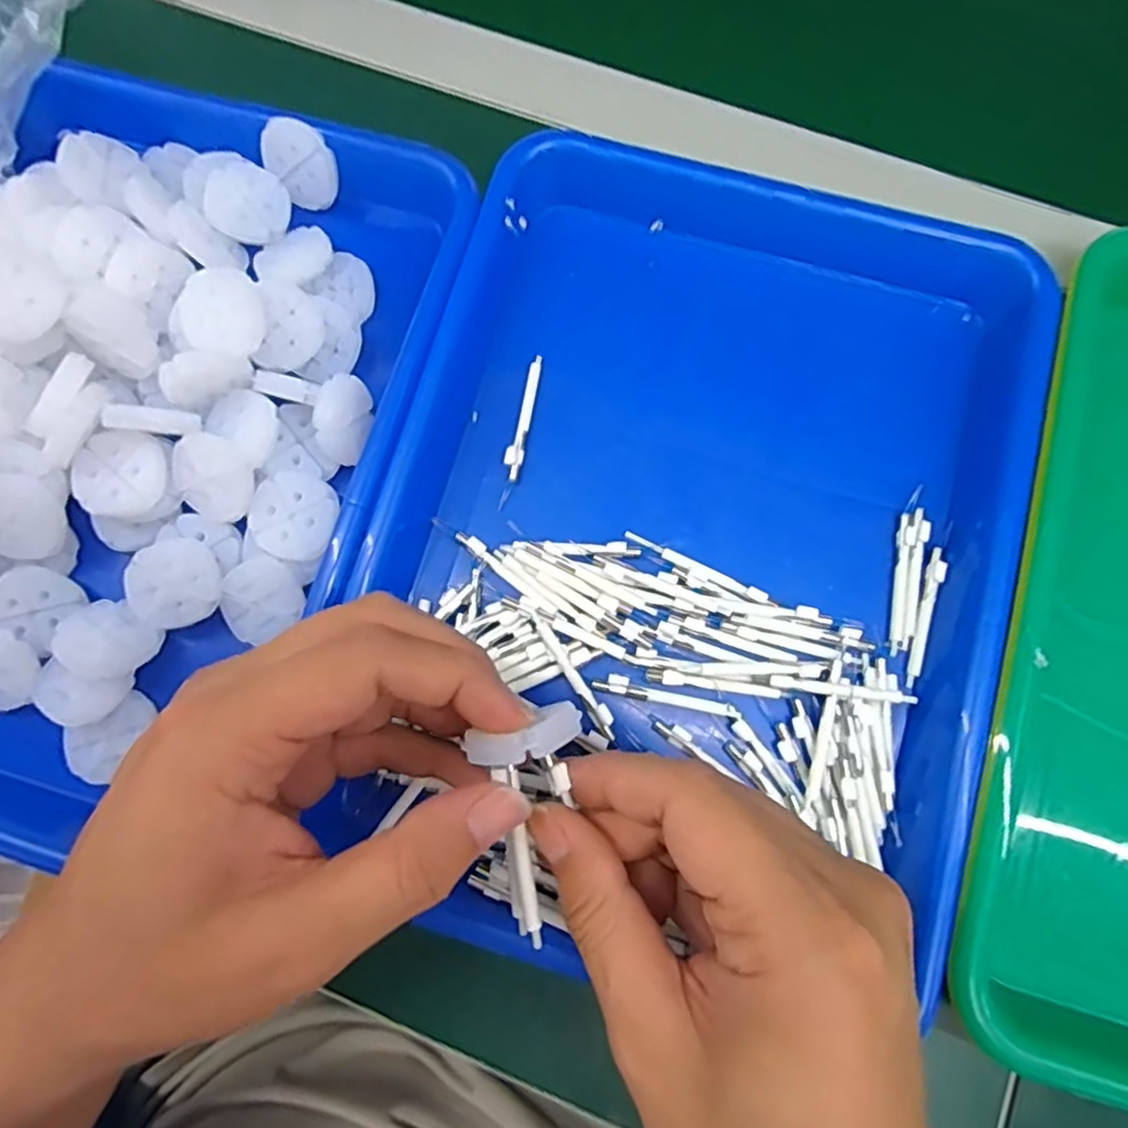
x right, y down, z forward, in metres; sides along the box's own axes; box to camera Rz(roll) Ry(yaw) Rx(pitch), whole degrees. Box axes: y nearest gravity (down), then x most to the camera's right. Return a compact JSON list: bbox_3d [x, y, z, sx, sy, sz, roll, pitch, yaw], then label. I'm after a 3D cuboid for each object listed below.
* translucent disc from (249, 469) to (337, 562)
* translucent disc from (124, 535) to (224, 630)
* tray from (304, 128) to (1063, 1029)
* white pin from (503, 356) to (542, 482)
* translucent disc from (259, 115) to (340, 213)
[{"bbox_3d":[-0.112,-0.020,0.286,0.035,0.012,0.035,0,79,0],"label":"translucent disc"},{"bbox_3d":[-0.162,0.007,0.281,0.036,0.008,0.035,0,79,0],"label":"translucent disc"},{"bbox_3d":[0.052,-0.008,0.286,0.245,0.039,0.343,14,80,3],"label":"tray"},{"bbox_3d":[-0.017,-0.066,0.305,0.007,0.005,0.058,13,80,3],"label":"white pin"},{"bbox_3d":[-0.121,-0.186,0.316,0.030,0.007,0.037,-34,114,33],"label":"translucent disc"}]

